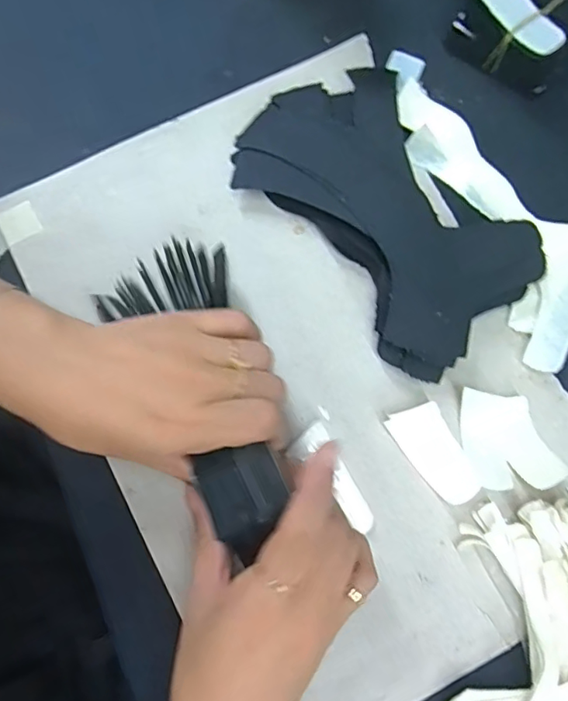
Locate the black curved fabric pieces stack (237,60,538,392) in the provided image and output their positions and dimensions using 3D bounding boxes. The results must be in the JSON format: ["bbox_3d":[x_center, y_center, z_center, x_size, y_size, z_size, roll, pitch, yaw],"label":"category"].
[{"bbox_3d":[0.065,-0.094,0.342,0.125,0.030,0.200,-39,82,-8],"label":"black curved fabric pieces stack"}]

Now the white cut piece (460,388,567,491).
[{"bbox_3d":[0.130,0.053,0.316,0.046,0.007,0.064,-26,76,9],"label":"white cut piece"}]

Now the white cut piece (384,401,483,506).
[{"bbox_3d":[0.089,0.061,0.316,0.032,0.004,0.061,-30,83,-9],"label":"white cut piece"}]

